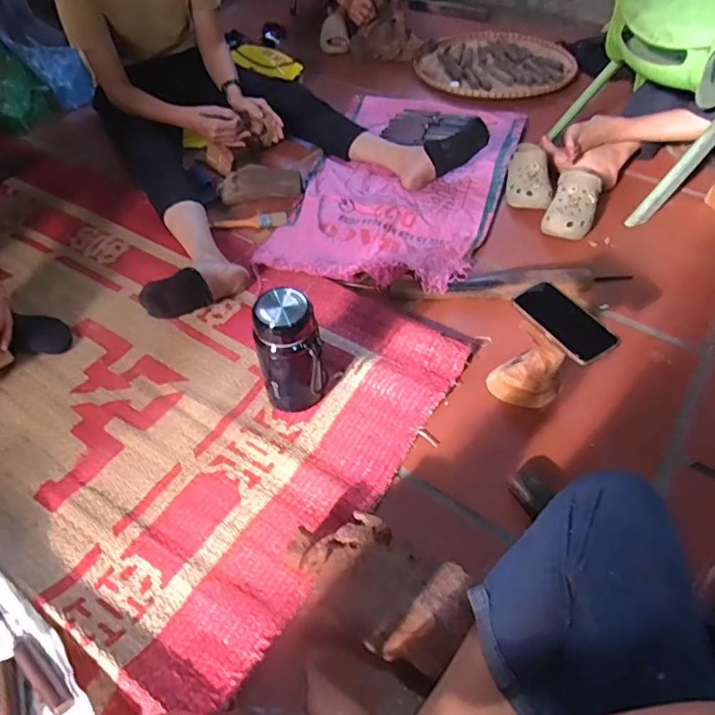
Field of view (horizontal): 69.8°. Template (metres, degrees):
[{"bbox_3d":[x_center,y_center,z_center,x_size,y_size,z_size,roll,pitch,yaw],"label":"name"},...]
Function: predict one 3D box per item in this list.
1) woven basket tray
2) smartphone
[{"bbox_3d":[0.434,-0.949,1.623,0.479,0.049,0.446,-7,51,-4],"label":"woven basket tray"},{"bbox_3d":[0.299,-0.054,0.734,0.075,0.015,0.141,-30,65,-15],"label":"smartphone"}]

